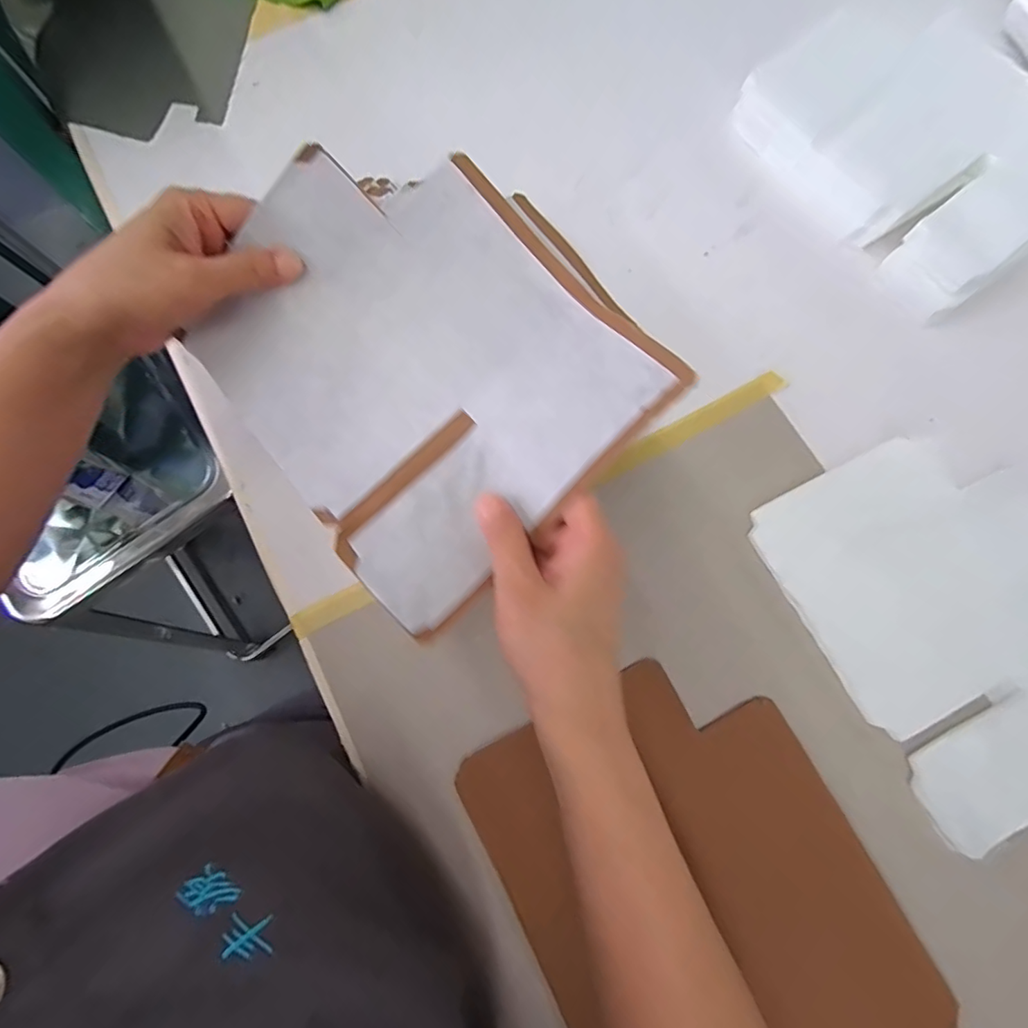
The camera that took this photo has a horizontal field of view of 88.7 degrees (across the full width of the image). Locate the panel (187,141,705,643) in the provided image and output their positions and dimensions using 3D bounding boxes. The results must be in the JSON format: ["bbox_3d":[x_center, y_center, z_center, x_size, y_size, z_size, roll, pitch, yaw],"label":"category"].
[{"bbox_3d":[-0.058,-0.086,0.281,0.189,0.053,0.240,-43,74,1],"label":"panel"}]

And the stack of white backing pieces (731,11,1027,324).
[{"bbox_3d":[0.314,-0.290,0.411,0.193,0.033,0.238,-37,80,-8],"label":"stack of white backing pieces"}]

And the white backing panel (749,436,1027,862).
[{"bbox_3d":[0.290,0.063,0.340,0.182,0.015,0.230,-27,79,-7],"label":"white backing panel"}]

